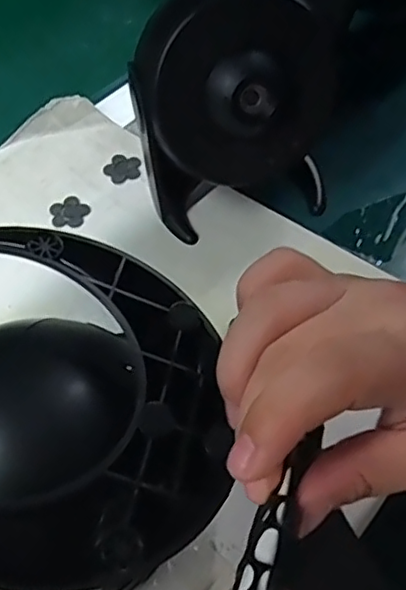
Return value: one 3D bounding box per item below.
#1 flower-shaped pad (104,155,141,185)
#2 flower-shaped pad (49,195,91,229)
[{"bbox_3d":[-0.056,-0.090,0.437,0.024,0.004,0.026,-34,59,-18],"label":"flower-shaped pad"},{"bbox_3d":[-0.091,-0.056,0.419,0.026,0.004,0.025,16,58,15],"label":"flower-shaped pad"}]

